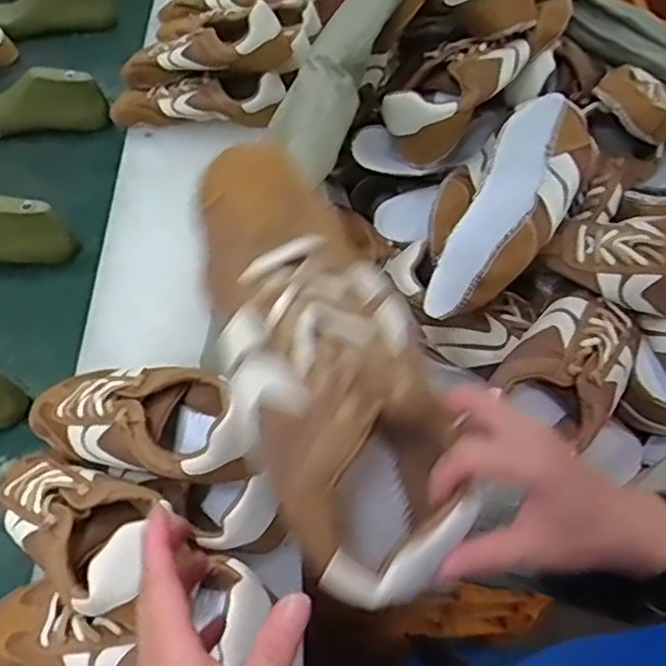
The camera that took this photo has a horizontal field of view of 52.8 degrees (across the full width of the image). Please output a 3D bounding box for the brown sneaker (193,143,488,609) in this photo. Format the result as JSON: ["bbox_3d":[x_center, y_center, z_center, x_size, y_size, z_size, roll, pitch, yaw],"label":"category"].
[{"bbox_3d":[-0.004,0.019,0.353,0.101,0.081,0.232,-20,85,-16],"label":"brown sneaker"}]

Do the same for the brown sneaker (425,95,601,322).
[{"bbox_3d":[0.166,-0.116,0.616,0.087,0.074,0.248,29,78,16],"label":"brown sneaker"}]

